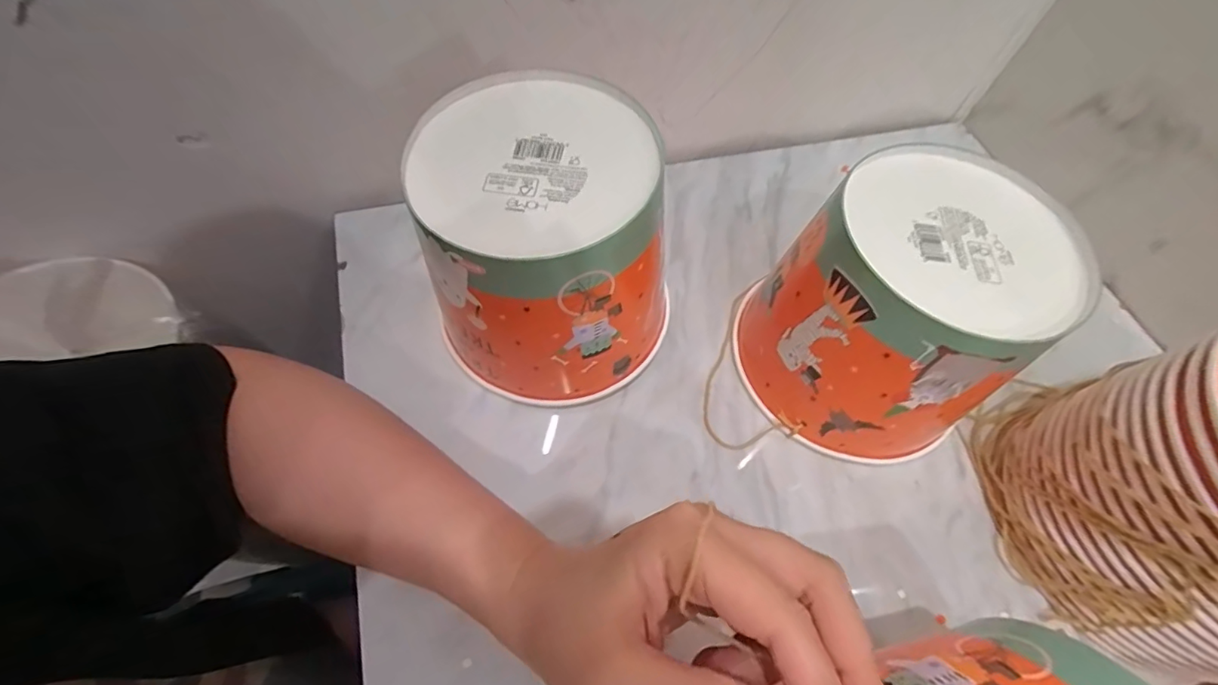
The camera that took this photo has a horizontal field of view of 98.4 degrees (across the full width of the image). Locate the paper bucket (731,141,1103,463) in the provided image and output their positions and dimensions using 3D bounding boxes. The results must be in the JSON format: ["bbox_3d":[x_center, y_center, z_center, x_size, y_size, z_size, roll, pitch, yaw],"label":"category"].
[{"bbox_3d":[0.170,-0.016,0.323,0.144,0.134,0.140,2,60,-3],"label":"paper bucket"}]

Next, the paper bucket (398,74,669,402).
[{"bbox_3d":[-0.040,-0.054,0.323,0.134,0.144,0.146,-16,63,-13],"label":"paper bucket"}]

